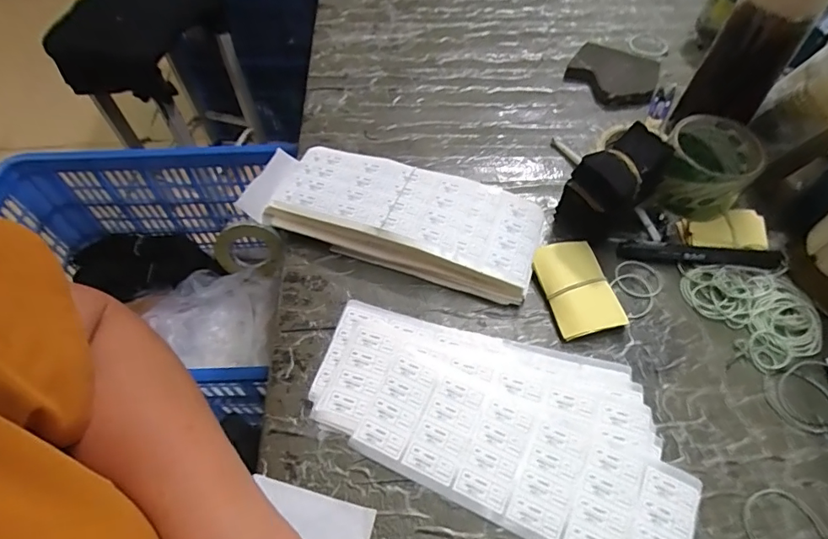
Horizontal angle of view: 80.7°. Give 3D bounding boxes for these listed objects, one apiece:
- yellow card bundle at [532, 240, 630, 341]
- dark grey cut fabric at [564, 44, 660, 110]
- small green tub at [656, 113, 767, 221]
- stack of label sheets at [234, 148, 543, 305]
[{"bbox_3d":[0.152,0.016,0.457,0.062,0.022,0.092,-11,58,-5],"label":"yellow card bundle"},{"bbox_3d":[0.252,-0.246,0.622,0.108,0.024,0.086,27,62,18],"label":"dark grey cut fabric"},{"bbox_3d":[0.293,-0.102,0.495,0.079,0.069,0.097,21,61,15],"label":"small green tub"},{"bbox_3d":[-0.022,-0.056,0.496,0.291,0.040,0.104,16,59,12],"label":"stack of label sheets"}]

